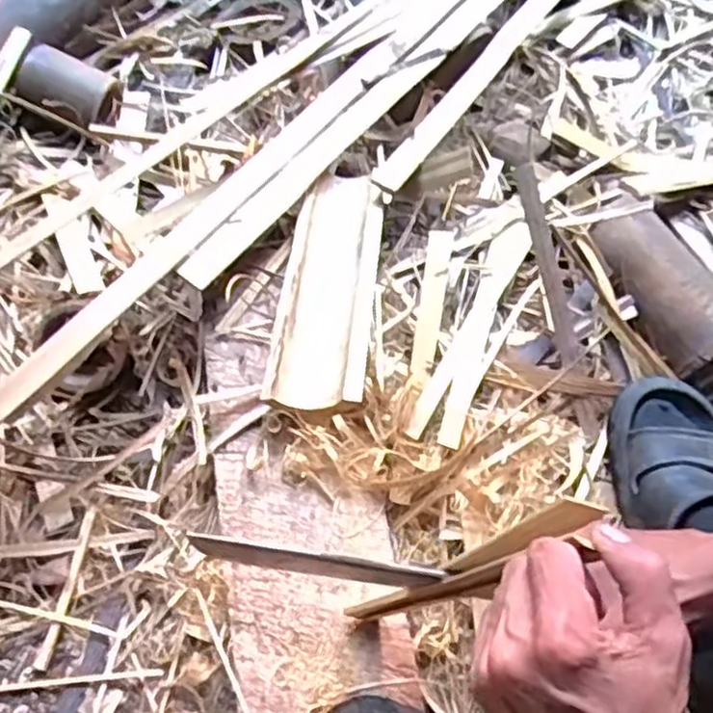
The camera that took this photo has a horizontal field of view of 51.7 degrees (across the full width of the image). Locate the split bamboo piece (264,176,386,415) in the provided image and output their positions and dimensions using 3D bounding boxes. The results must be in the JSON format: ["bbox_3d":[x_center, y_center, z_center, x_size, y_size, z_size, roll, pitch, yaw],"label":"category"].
[{"bbox_3d":[-0.022,-0.058,0.590,0.073,0.026,0.221,7,60,0],"label":"split bamboo piece"}]

